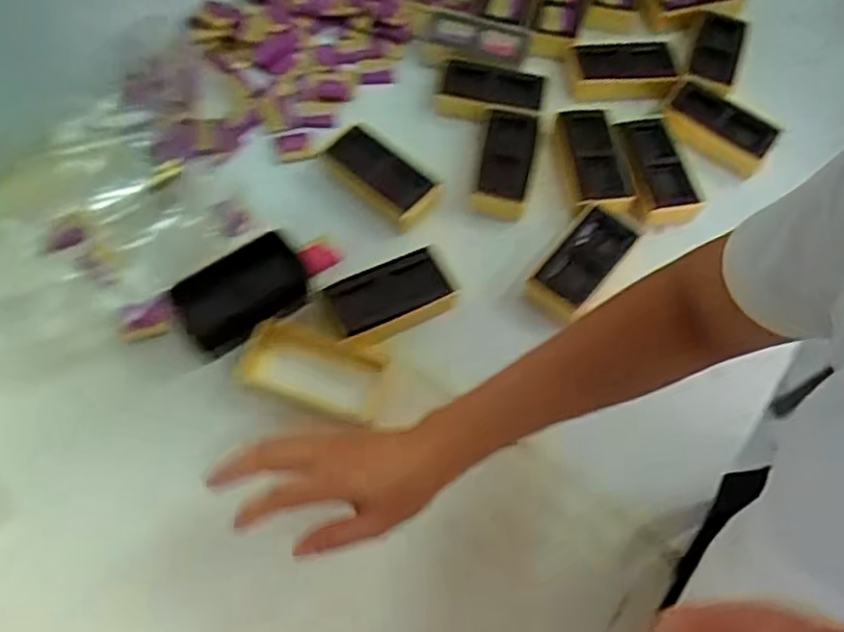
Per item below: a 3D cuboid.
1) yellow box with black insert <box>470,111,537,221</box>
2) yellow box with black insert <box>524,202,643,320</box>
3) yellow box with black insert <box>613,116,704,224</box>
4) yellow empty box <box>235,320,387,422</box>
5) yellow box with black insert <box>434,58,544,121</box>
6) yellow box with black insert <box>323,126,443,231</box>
[{"bbox_3d":[0.082,-0.150,0.693,0.050,0.028,0.115,13,61,4],"label":"yellow box with black insert"},{"bbox_3d":[0.145,-0.050,0.652,0.055,0.022,0.123,36,65,16],"label":"yellow box with black insert"},{"bbox_3d":[0.230,-0.146,0.698,0.057,0.025,0.121,-8,62,-8],"label":"yellow box with black insert"},{"bbox_3d":[-0.092,0.045,0.594,0.115,0.025,0.057,14,61,4],"label":"yellow empty box"},{"bbox_3d":[0.069,-0.231,0.730,0.105,0.025,0.063,7,61,0],"label":"yellow box with black insert"},{"bbox_3d":[-0.040,-0.133,0.682,0.115,0.034,0.058,35,65,15],"label":"yellow box with black insert"}]

